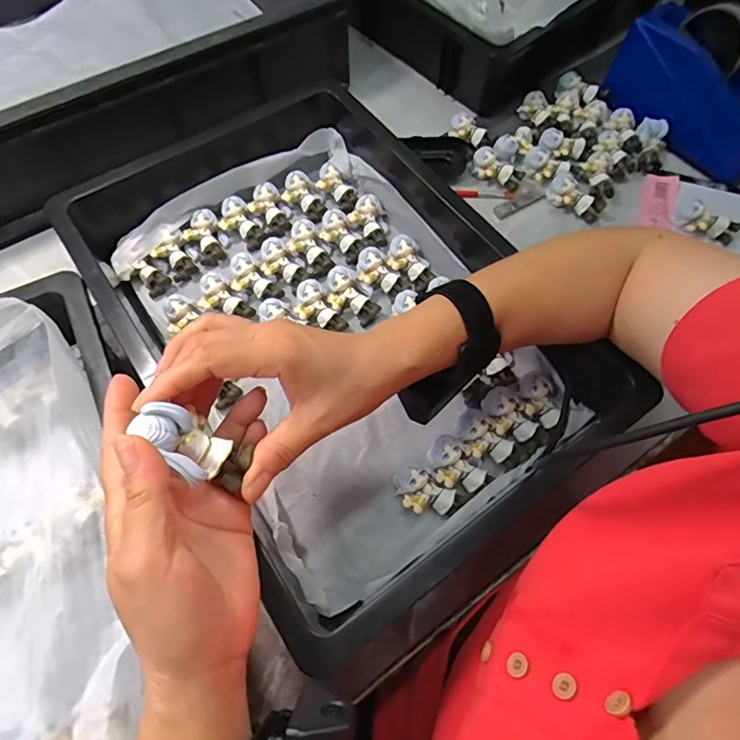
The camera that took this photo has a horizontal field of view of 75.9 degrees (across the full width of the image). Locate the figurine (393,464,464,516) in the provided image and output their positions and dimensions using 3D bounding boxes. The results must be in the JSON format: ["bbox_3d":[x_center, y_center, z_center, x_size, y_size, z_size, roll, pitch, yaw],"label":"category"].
[{"bbox_3d":[0.046,0.105,0.397,0.056,0.025,0.032,25,67,11],"label":"figurine"}]

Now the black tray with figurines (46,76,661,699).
[{"bbox_3d":[-0.042,-0.059,0.442,0.312,0.109,0.532,-37,71,-16],"label":"black tray with figurines"}]

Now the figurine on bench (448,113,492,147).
[{"bbox_3d":[0.122,-0.291,0.579,0.057,0.025,0.021,34,69,14],"label":"figurine on bench"}]

